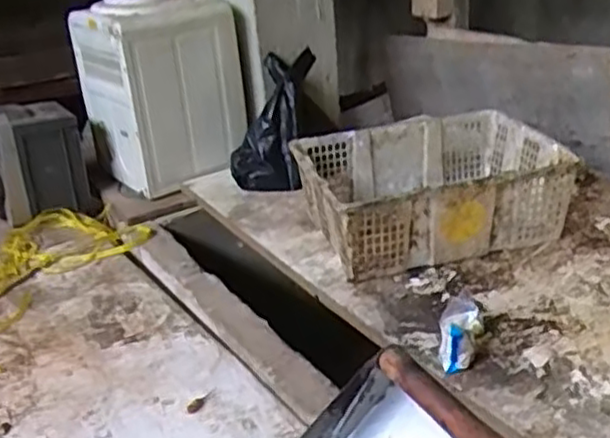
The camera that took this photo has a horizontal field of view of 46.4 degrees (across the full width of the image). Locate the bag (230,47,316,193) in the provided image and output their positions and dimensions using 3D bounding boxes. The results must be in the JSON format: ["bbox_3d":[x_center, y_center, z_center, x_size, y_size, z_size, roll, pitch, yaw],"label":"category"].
[{"bbox_3d":[-0.066,-0.237,1.641,0.201,0.349,0.124,5,-14,26],"label":"bag"}]

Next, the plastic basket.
[{"bbox_3d":[0.241,-0.058,1.413,0.469,0.189,0.357,-11,26,-12],"label":"plastic basket"}]

